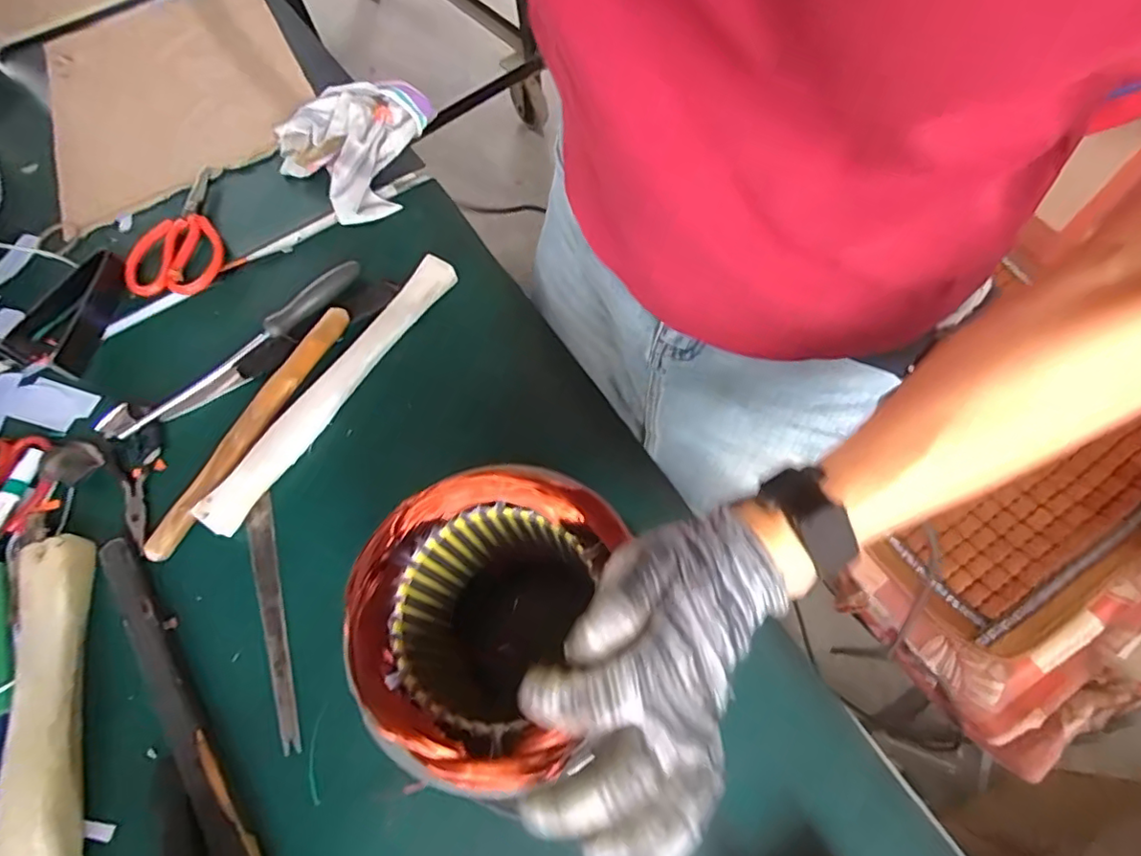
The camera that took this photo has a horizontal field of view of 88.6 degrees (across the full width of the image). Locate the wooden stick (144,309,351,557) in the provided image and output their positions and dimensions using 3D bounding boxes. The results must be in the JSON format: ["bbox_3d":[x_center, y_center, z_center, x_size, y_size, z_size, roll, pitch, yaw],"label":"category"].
[{"bbox_3d":[-0.268,-0.003,0.496,0.024,0.019,0.247,24,69,14],"label":"wooden stick"}]

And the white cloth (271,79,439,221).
[{"bbox_3d":[-0.245,-0.302,0.630,0.143,0.026,0.185,4,65,5],"label":"white cloth"}]

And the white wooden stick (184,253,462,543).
[{"bbox_3d":[-0.205,-0.039,0.512,0.034,0.020,0.296,30,70,16],"label":"white wooden stick"}]

